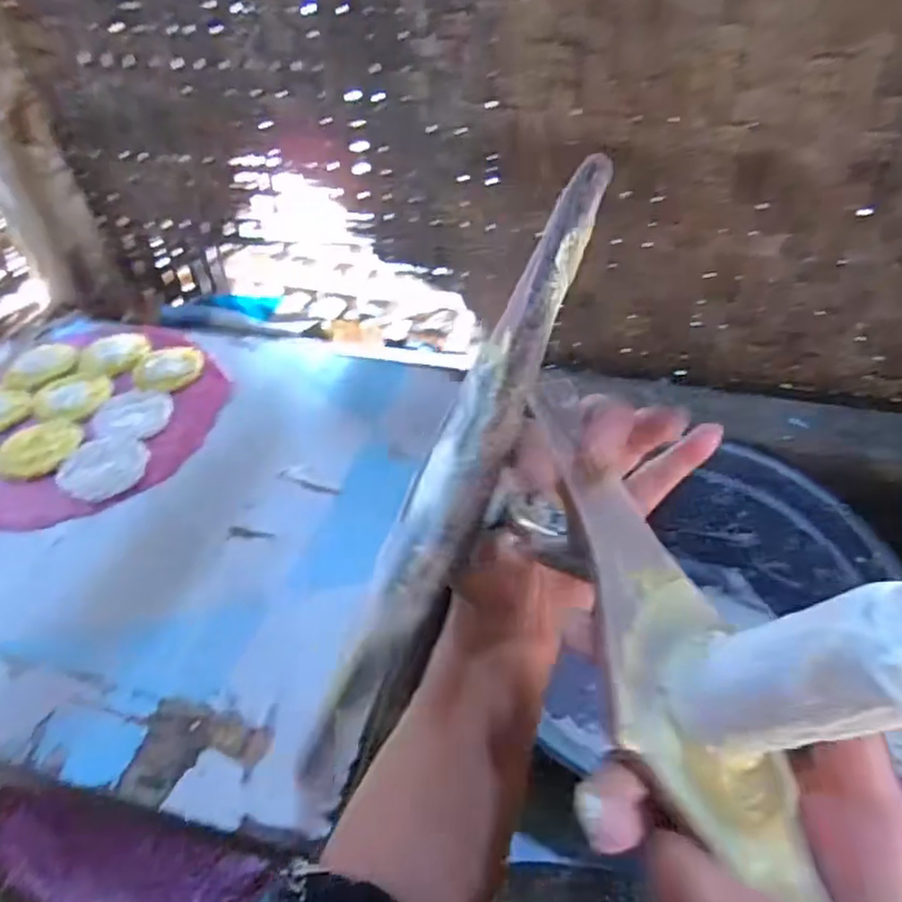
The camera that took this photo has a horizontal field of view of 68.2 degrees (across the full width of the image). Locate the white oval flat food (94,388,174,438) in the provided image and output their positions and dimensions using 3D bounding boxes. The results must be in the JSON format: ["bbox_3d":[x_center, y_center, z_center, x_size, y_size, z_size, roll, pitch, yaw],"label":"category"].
[{"bbox_3d":[-0.346,-0.039,0.729,0.075,0.009,0.079,-2,43,-2],"label":"white oval flat food"}]

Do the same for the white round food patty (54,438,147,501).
[{"bbox_3d":[-0.351,0.015,0.670,0.078,0.006,0.083,0,43,0],"label":"white round food patty"}]

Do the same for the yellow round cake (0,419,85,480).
[{"bbox_3d":[-0.422,-0.003,0.684,0.072,0.010,0.082,11,45,11],"label":"yellow round cake"}]

